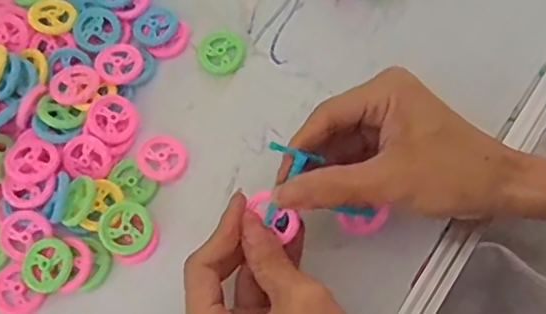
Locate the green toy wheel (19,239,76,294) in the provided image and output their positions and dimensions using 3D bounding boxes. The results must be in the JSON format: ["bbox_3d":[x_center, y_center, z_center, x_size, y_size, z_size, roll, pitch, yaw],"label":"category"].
[{"bbox_3d":[-0.127,0.061,0.328,0.028,0.006,0.029,0,71,1],"label":"green toy wheel"}]

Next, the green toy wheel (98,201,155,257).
[{"bbox_3d":[-0.083,0.041,0.331,0.029,0.004,0.030,2,81,-12],"label":"green toy wheel"}]

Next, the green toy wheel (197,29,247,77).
[{"bbox_3d":[-0.033,-0.068,0.378,0.032,0.004,0.030,0,71,1],"label":"green toy wheel"}]

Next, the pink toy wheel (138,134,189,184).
[{"bbox_3d":[-0.066,0.001,0.351,0.030,0.004,0.028,0,71,1],"label":"pink toy wheel"}]

